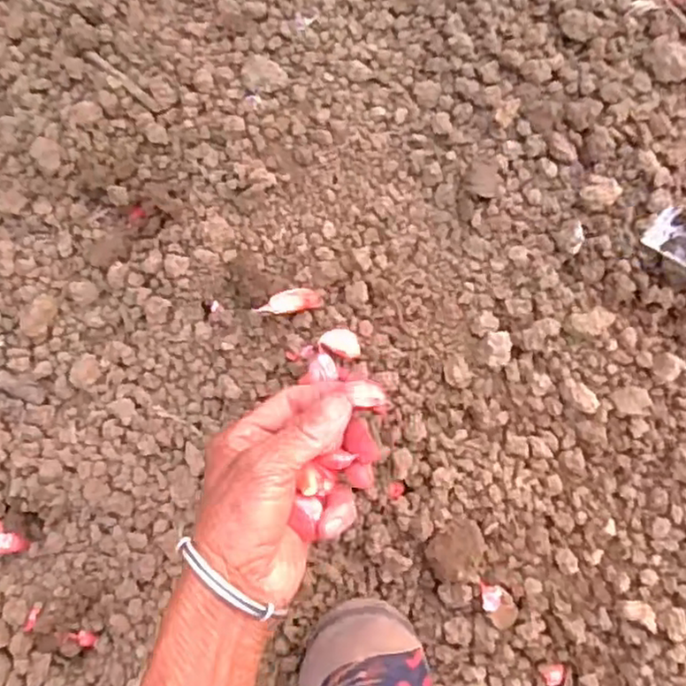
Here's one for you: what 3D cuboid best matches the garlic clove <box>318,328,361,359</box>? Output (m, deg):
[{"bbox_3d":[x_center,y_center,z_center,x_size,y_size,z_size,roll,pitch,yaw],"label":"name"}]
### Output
[{"bbox_3d":[0.000,0.000,0.449,0.026,0.015,0.016,29,90,7],"label":"garlic clove"}]

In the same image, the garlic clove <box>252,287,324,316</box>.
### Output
[{"bbox_3d":[-0.035,-0.027,0.452,0.045,0.018,0.015,-12,86,-8],"label":"garlic clove"}]

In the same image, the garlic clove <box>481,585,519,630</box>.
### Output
[{"bbox_3d":[0.100,0.167,0.435,0.019,0.012,0.030,-32,84,4],"label":"garlic clove"}]

